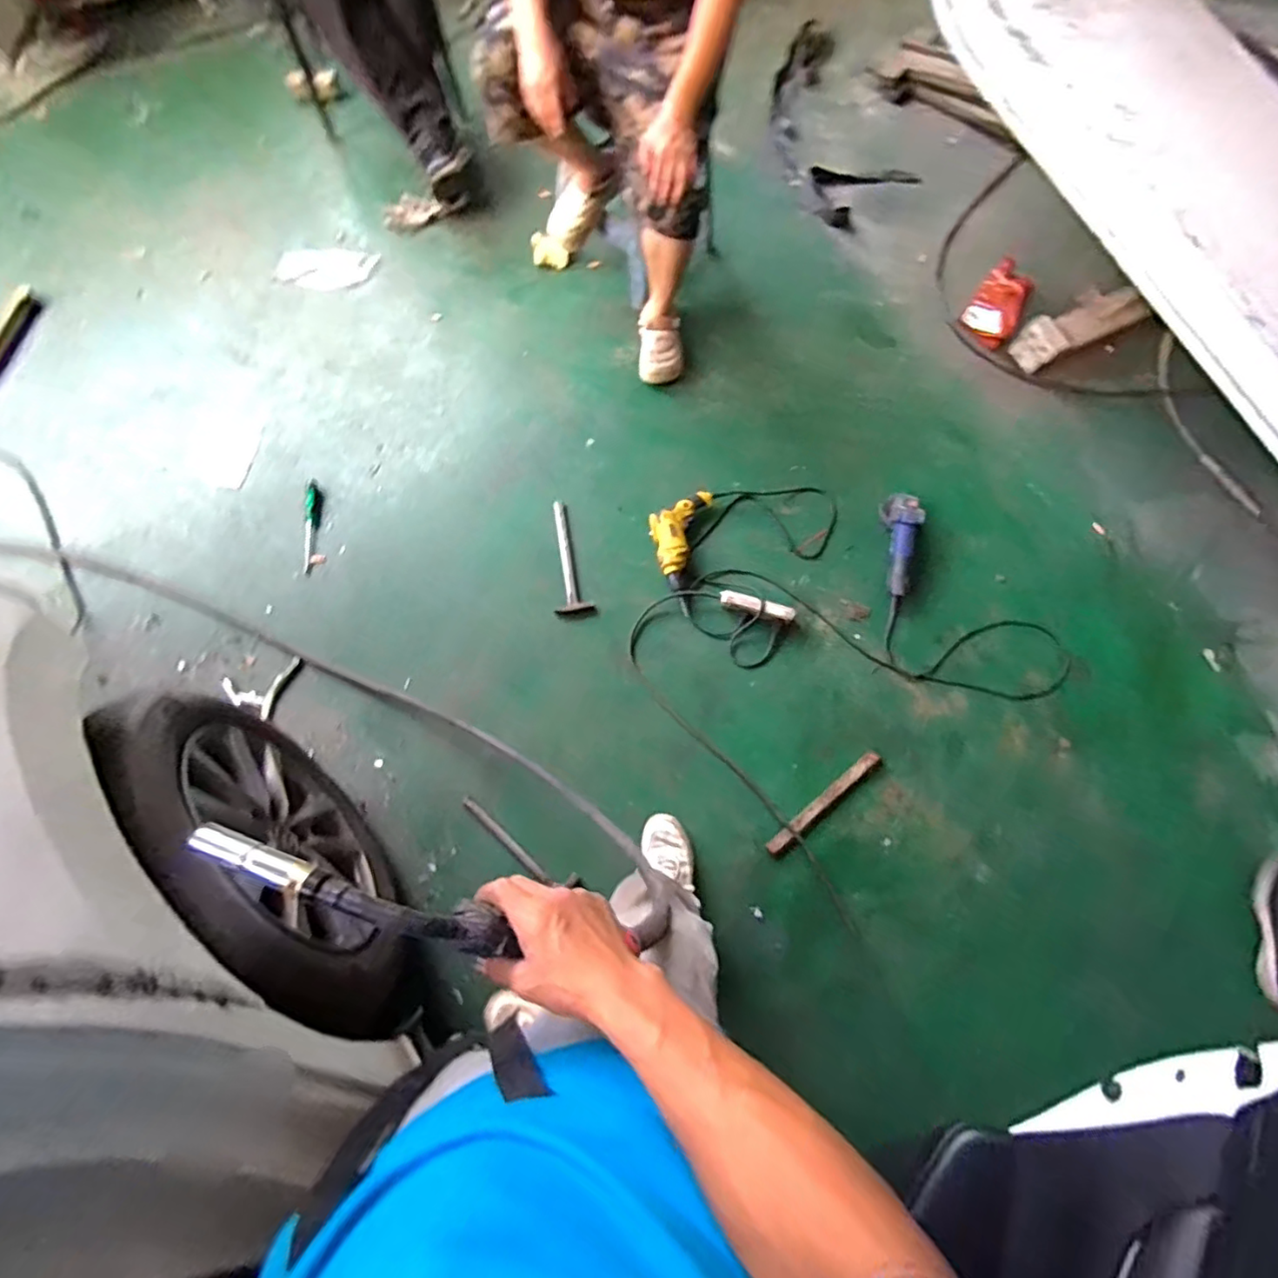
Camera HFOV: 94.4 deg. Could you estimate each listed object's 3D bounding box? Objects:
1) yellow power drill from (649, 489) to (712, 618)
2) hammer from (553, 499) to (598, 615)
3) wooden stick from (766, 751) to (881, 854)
[{"bbox_3d":[0.093,-0.228,1.467,0.150,0.058,0.338,7,71,1],"label":"yellow power drill"},{"bbox_3d":[-0.183,-0.199,1.475,0.089,0.028,0.302,-12,72,-5],"label":"hammer"},{"bbox_3d":[0.402,0.350,1.282,0.316,0.033,0.029,-37,75,-13],"label":"wooden stick"}]

